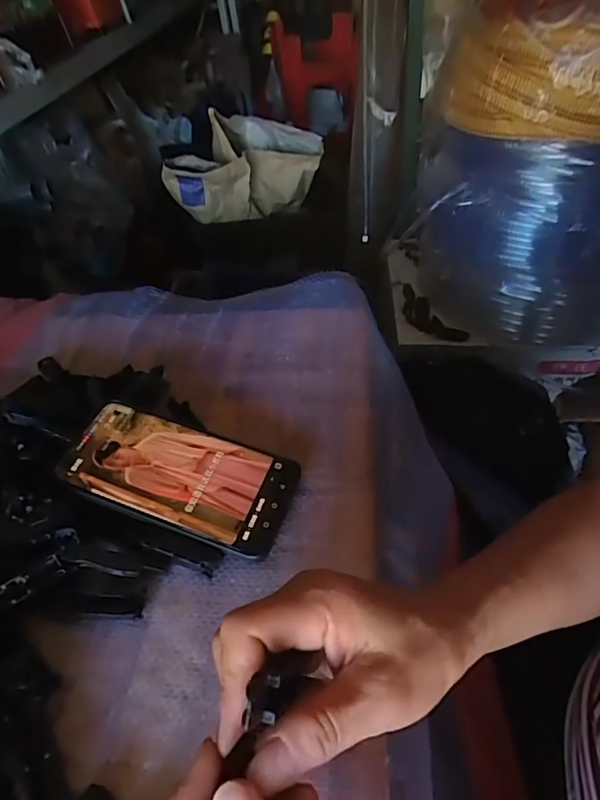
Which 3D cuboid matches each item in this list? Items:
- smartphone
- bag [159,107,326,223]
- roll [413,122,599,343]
[{"bbox_3d":[-0.086,0.051,0.355,0.162,0.005,0.077,19,54,10],"label":"smartphone"},{"bbox_3d":[-0.120,-0.491,1.080,0.352,0.171,0.176,-23,48,-14],"label":"bag"},{"bbox_3d":[0.367,-0.294,0.801,0.320,0.280,0.289,-4,46,4],"label":"roll"}]

